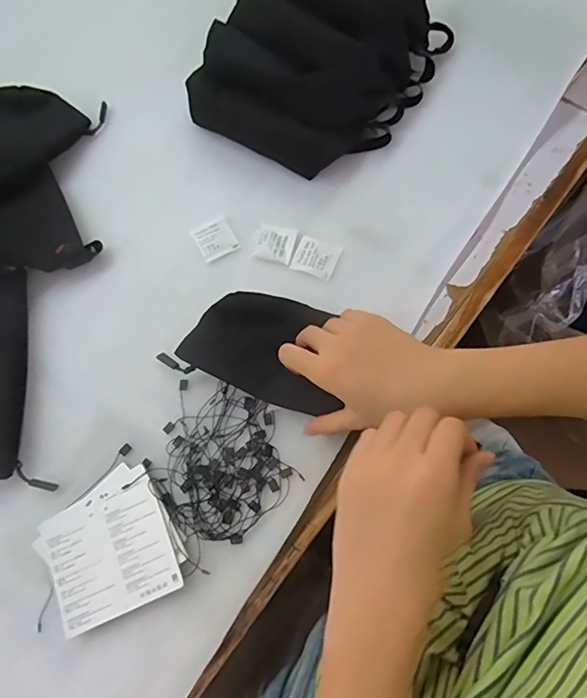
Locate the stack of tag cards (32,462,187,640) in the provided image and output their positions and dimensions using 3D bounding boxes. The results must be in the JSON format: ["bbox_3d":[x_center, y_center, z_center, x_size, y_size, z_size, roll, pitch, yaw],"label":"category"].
[{"bbox_3d":[-0.152,0.165,0.409,0.107,0.013,0.107,-29,74,-6],"label":"stack of tag cards"}]

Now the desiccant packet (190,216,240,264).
[{"bbox_3d":[-0.080,-0.113,0.499,0.038,0.004,0.041,-27,74,-6],"label":"desiccant packet"}]

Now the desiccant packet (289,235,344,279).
[{"bbox_3d":[0.023,-0.091,0.483,0.042,0.004,0.037,22,75,9],"label":"desiccant packet"}]

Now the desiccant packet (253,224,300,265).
[{"bbox_3d":[-0.018,-0.106,0.490,0.040,0.004,0.039,15,74,7],"label":"desiccant packet"}]

